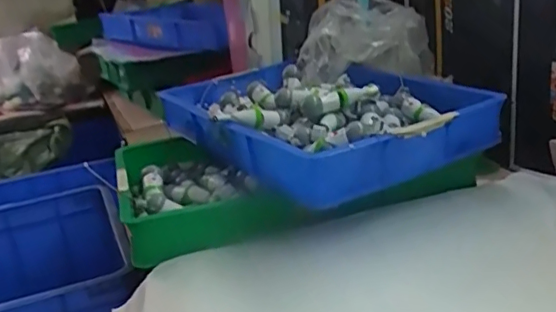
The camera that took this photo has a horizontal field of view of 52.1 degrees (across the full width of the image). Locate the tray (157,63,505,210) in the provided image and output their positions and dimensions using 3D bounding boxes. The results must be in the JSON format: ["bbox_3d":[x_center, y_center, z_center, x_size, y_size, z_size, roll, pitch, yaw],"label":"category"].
[{"bbox_3d":[0.041,-0.081,1.021,0.364,0.104,0.585,-18,21,-30],"label":"tray"}]

